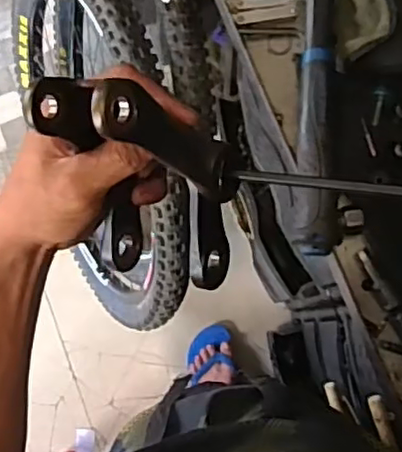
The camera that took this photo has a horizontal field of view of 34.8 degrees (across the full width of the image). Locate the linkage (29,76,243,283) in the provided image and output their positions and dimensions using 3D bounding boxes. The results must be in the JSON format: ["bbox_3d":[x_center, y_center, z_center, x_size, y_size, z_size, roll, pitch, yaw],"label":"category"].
[{"bbox_3d":[-0.030,-0.026,0.371,0.097,0.156,0.060,19,54,26],"label":"linkage"}]

